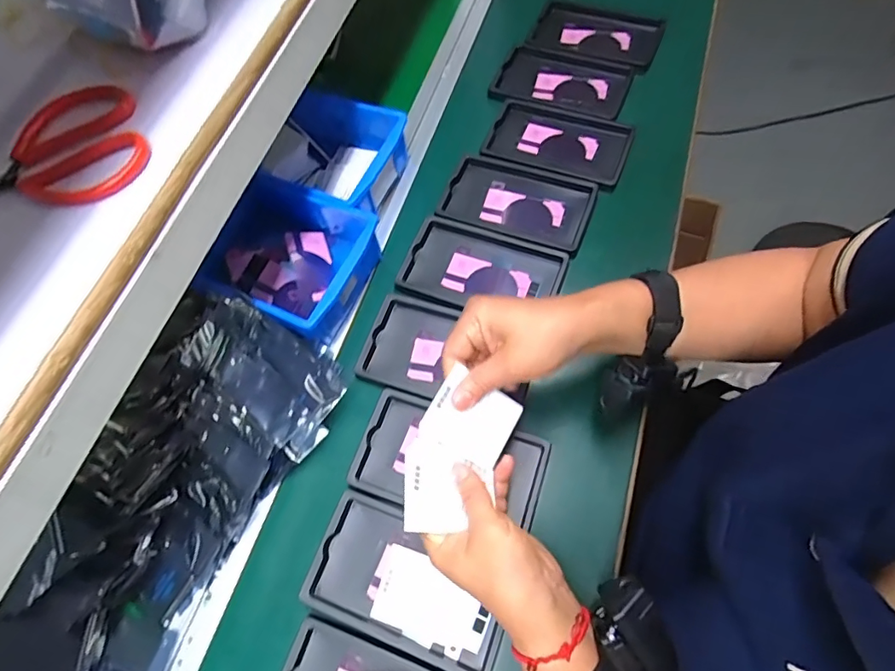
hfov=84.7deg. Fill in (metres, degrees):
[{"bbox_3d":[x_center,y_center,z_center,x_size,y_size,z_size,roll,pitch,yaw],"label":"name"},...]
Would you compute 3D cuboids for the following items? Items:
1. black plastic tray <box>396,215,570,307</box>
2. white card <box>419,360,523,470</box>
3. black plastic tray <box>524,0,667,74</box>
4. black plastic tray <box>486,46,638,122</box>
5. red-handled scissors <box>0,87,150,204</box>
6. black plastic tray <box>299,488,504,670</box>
[{"bbox_3d":[0.036,-0.067,0.515,0.158,0.023,0.095,17,69,14],"label":"black plastic tray"},{"bbox_3d":[0.019,0.063,0.376,0.069,0.009,0.055,32,79,-19],"label":"white card"},{"bbox_3d":[0.197,-0.402,0.654,0.162,0.022,0.094,19,69,15],"label":"black plastic tray"},{"bbox_3d":[0.146,-0.324,0.620,0.160,0.010,0.099,16,69,14],"label":"black plastic tray"},{"bbox_3d":[-0.252,-0.116,0.315,0.109,0.015,0.076,-27,65,-5],"label":"red-handled scissors"},{"bbox_3d":[-0.030,0.199,0.399,0.158,0.015,0.091,17,69,14],"label":"black plastic tray"}]

